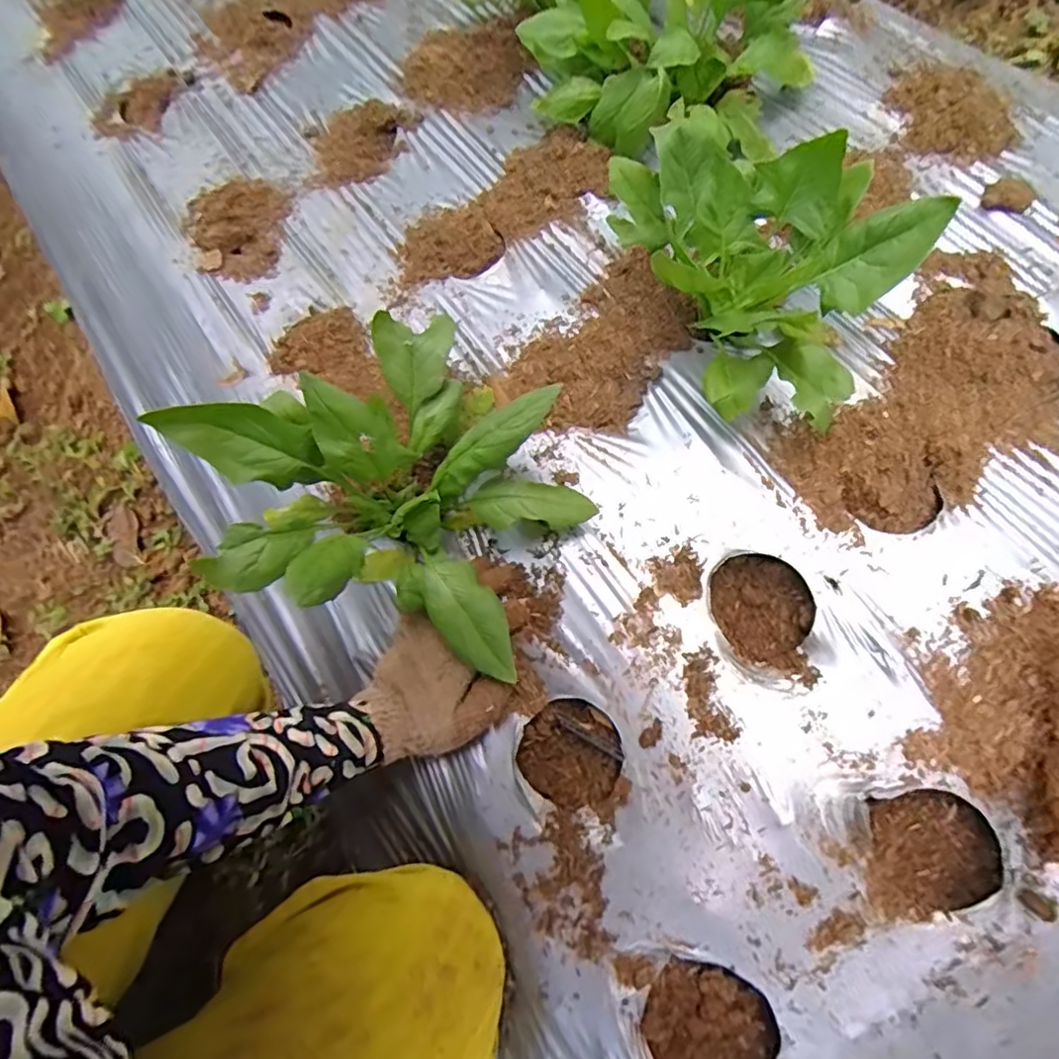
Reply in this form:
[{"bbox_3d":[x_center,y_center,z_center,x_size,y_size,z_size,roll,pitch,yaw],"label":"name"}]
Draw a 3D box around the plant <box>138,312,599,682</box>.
[{"bbox_3d":[-0.085,-0.019,0.471,0.268,0.129,0.252,0,71,-1],"label":"plant"}]

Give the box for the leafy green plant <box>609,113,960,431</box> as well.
[{"bbox_3d":[0.189,-0.199,0.491,0.194,0.125,0.247,-19,73,-8],"label":"leafy green plant"}]

